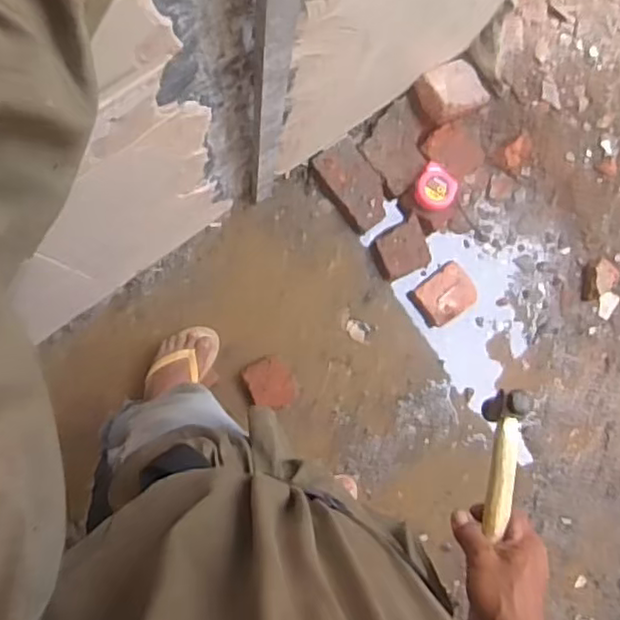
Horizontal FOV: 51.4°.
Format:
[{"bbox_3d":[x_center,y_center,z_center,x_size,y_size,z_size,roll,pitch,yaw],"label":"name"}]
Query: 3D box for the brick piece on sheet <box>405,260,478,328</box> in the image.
[{"bbox_3d":[0.304,-0.034,1.442,0.136,0.033,0.113,-37,91,-3],"label":"brick piece on sheet"}]

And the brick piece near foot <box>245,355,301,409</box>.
[{"bbox_3d":[-0.081,0.157,1.381,0.108,0.047,0.113,-20,89,-7],"label":"brick piece near foot"}]

